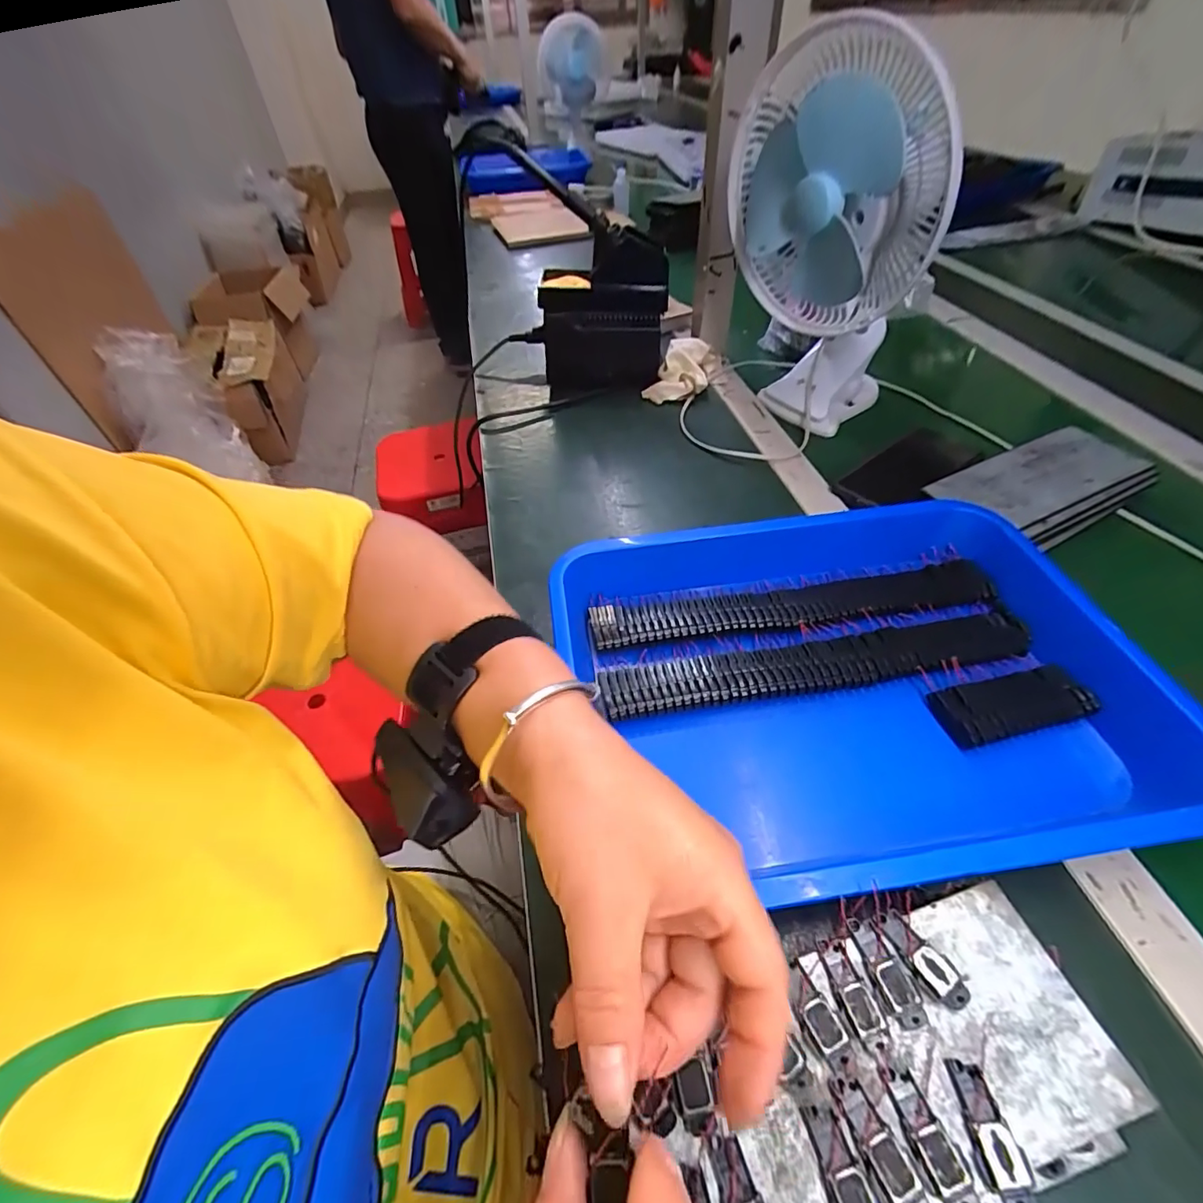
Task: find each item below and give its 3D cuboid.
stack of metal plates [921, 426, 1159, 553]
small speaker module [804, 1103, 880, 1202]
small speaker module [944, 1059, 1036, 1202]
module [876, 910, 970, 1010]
[{"bbox_3d":[0.404,-0.105,0.482,0.188,0.026,0.092,-21,51,-16],"label":"stack of metal plates"},{"bbox_3d":[0.085,0.200,0.186,0.015,0.005,0.035,-14,49,-10],"label":"small speaker module"},{"bbox_3d":[0.141,0.190,0.190,0.016,0.006,0.038,0,49,2],"label":"small speaker module"},{"bbox_3d":[0.136,0.152,0.226,0.013,0.004,0.039,-25,52,-19],"label":"module"}]

